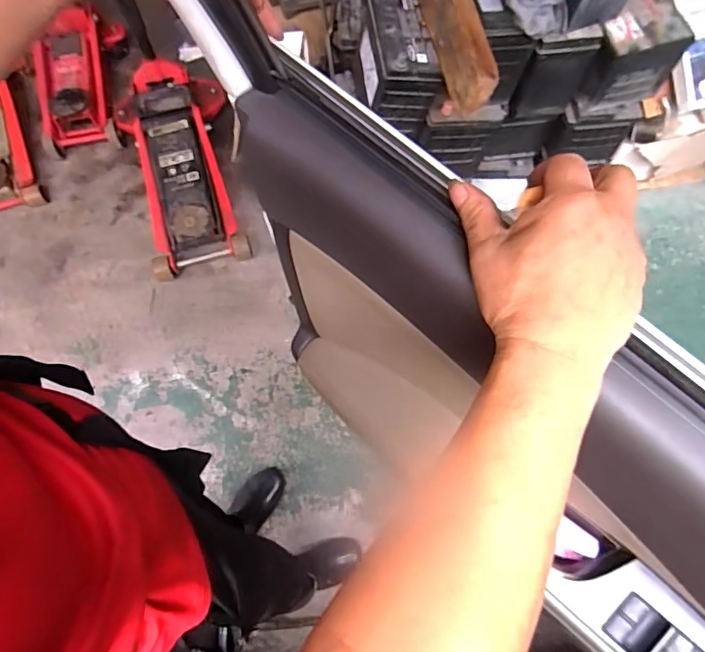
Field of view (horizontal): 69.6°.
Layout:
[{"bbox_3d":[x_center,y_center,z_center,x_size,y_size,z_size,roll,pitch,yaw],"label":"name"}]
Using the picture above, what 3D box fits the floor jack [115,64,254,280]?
[{"bbox_3d":[-0.478,-0.418,1.415,0.295,0.181,0.617,-14,83,-3],"label":"floor jack"}]

